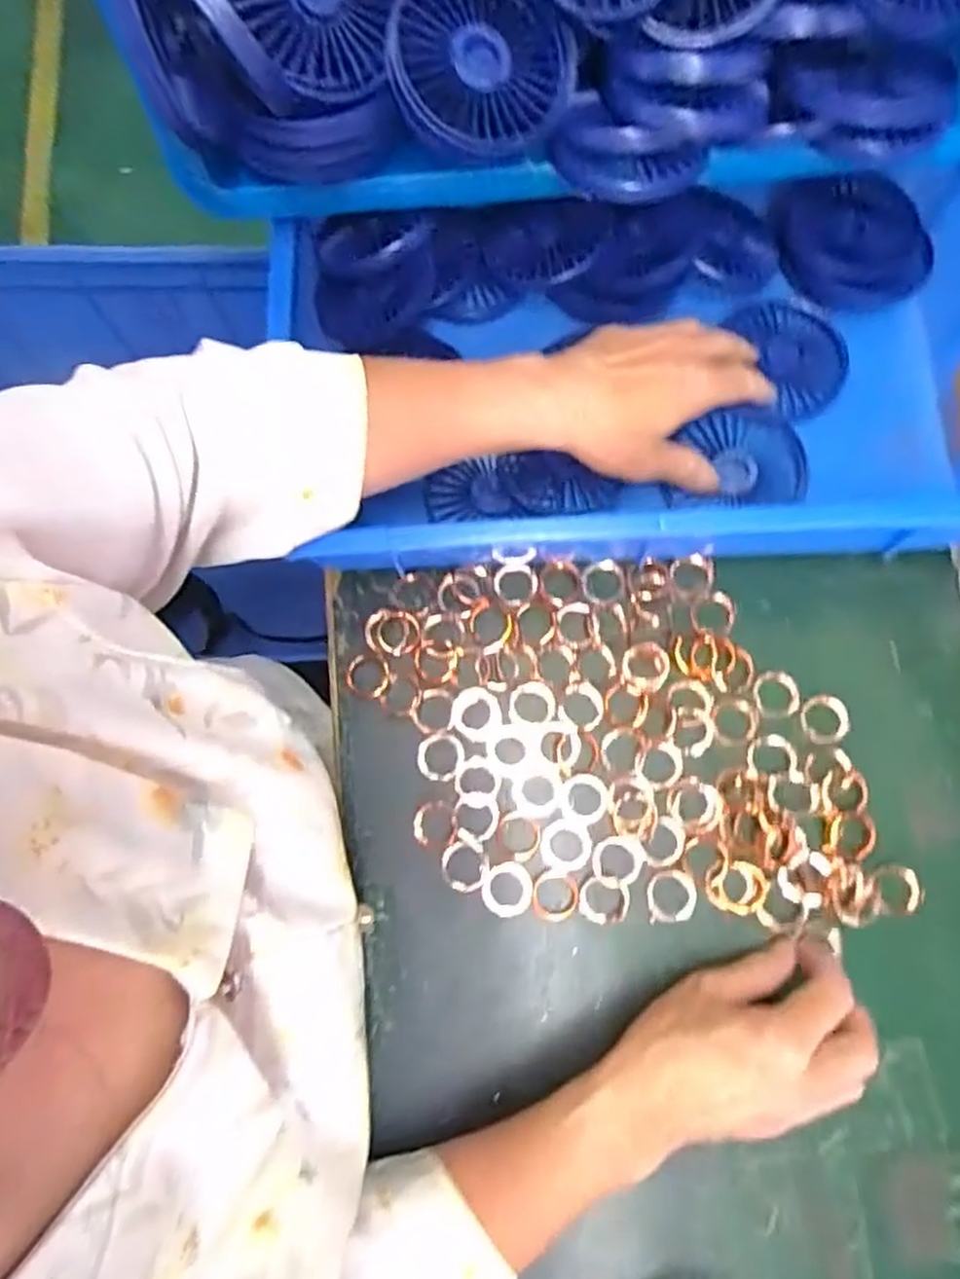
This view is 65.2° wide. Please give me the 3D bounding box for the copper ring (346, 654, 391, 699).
[{"bbox_3d":[-0.070,0.023,0.467,0.028,0.005,0.028,0,77,0],"label":"copper ring"}]

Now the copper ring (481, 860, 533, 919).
[{"bbox_3d":[0.016,0.146,0.438,0.029,0.004,0.031,0,77,0],"label":"copper ring"}]

